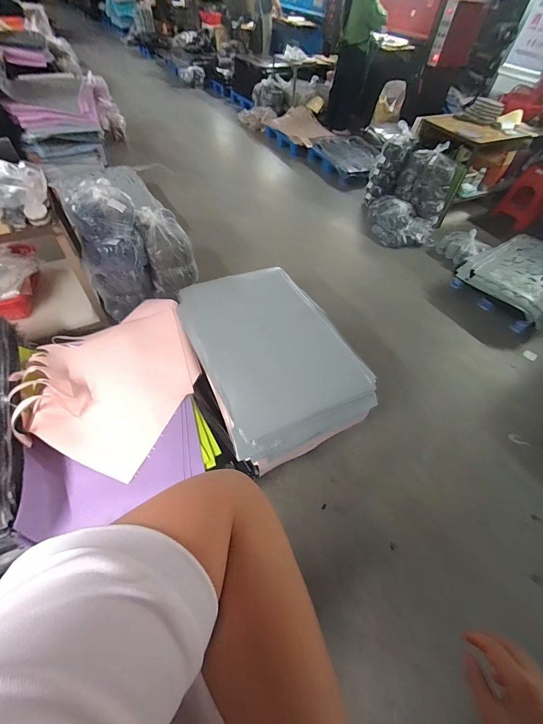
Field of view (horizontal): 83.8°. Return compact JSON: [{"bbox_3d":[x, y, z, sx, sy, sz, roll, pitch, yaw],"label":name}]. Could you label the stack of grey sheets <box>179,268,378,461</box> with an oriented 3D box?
[{"bbox_3d":[-0.021,-0.089,1.402,0.622,0.198,0.938,-17,56,-19],"label":"stack of grey sheets"}]

